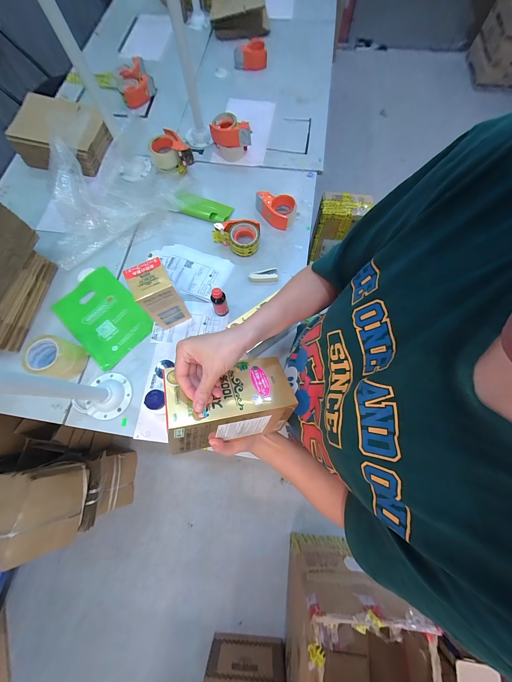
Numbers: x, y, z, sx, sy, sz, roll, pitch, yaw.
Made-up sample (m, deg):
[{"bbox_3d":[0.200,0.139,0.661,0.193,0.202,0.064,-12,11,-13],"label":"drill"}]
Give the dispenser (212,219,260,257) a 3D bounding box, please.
[{"bbox_3d":[-0.063,-0.327,0.769,0.150,0.056,0.099,2,72,3],"label":"dispenser"}]

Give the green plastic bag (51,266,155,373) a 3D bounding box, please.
[{"bbox_3d":[-0.464,-0.079,0.736,0.295,0.011,0.199,43,78,14],"label":"green plastic bag"}]

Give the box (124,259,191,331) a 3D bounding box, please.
[{"bbox_3d":[-0.256,-0.117,0.653,0.098,0.183,0.104,-26,73,-7],"label":"box"}]

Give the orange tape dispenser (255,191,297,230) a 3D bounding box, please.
[{"bbox_3d":[0.059,-0.430,0.797,0.139,0.067,0.083,16,73,7],"label":"orange tape dispenser"}]

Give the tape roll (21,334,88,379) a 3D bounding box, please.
[{"bbox_3d":[-0.530,0.045,0.639,0.098,0.087,0.098,-1,72,2],"label":"tape roll"}]

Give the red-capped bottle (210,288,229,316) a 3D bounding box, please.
[{"bbox_3d":[-0.103,-0.110,0.685,0.044,0.100,0.039,-22,72,-5],"label":"red-capped bottle"}]

